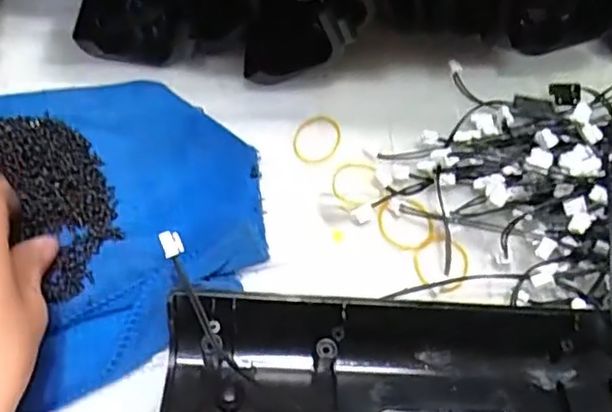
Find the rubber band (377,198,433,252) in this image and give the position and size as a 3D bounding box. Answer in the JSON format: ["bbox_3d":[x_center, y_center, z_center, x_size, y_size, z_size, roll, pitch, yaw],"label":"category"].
[{"bbox_3d":[0.053,0.010,0.339,0.029,0.005,0.030,0,64,0],"label":"rubber band"}]

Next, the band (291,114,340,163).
[{"bbox_3d":[0.007,-0.038,0.361,0.026,0.004,0.035,35,61,4],"label":"band"}]

